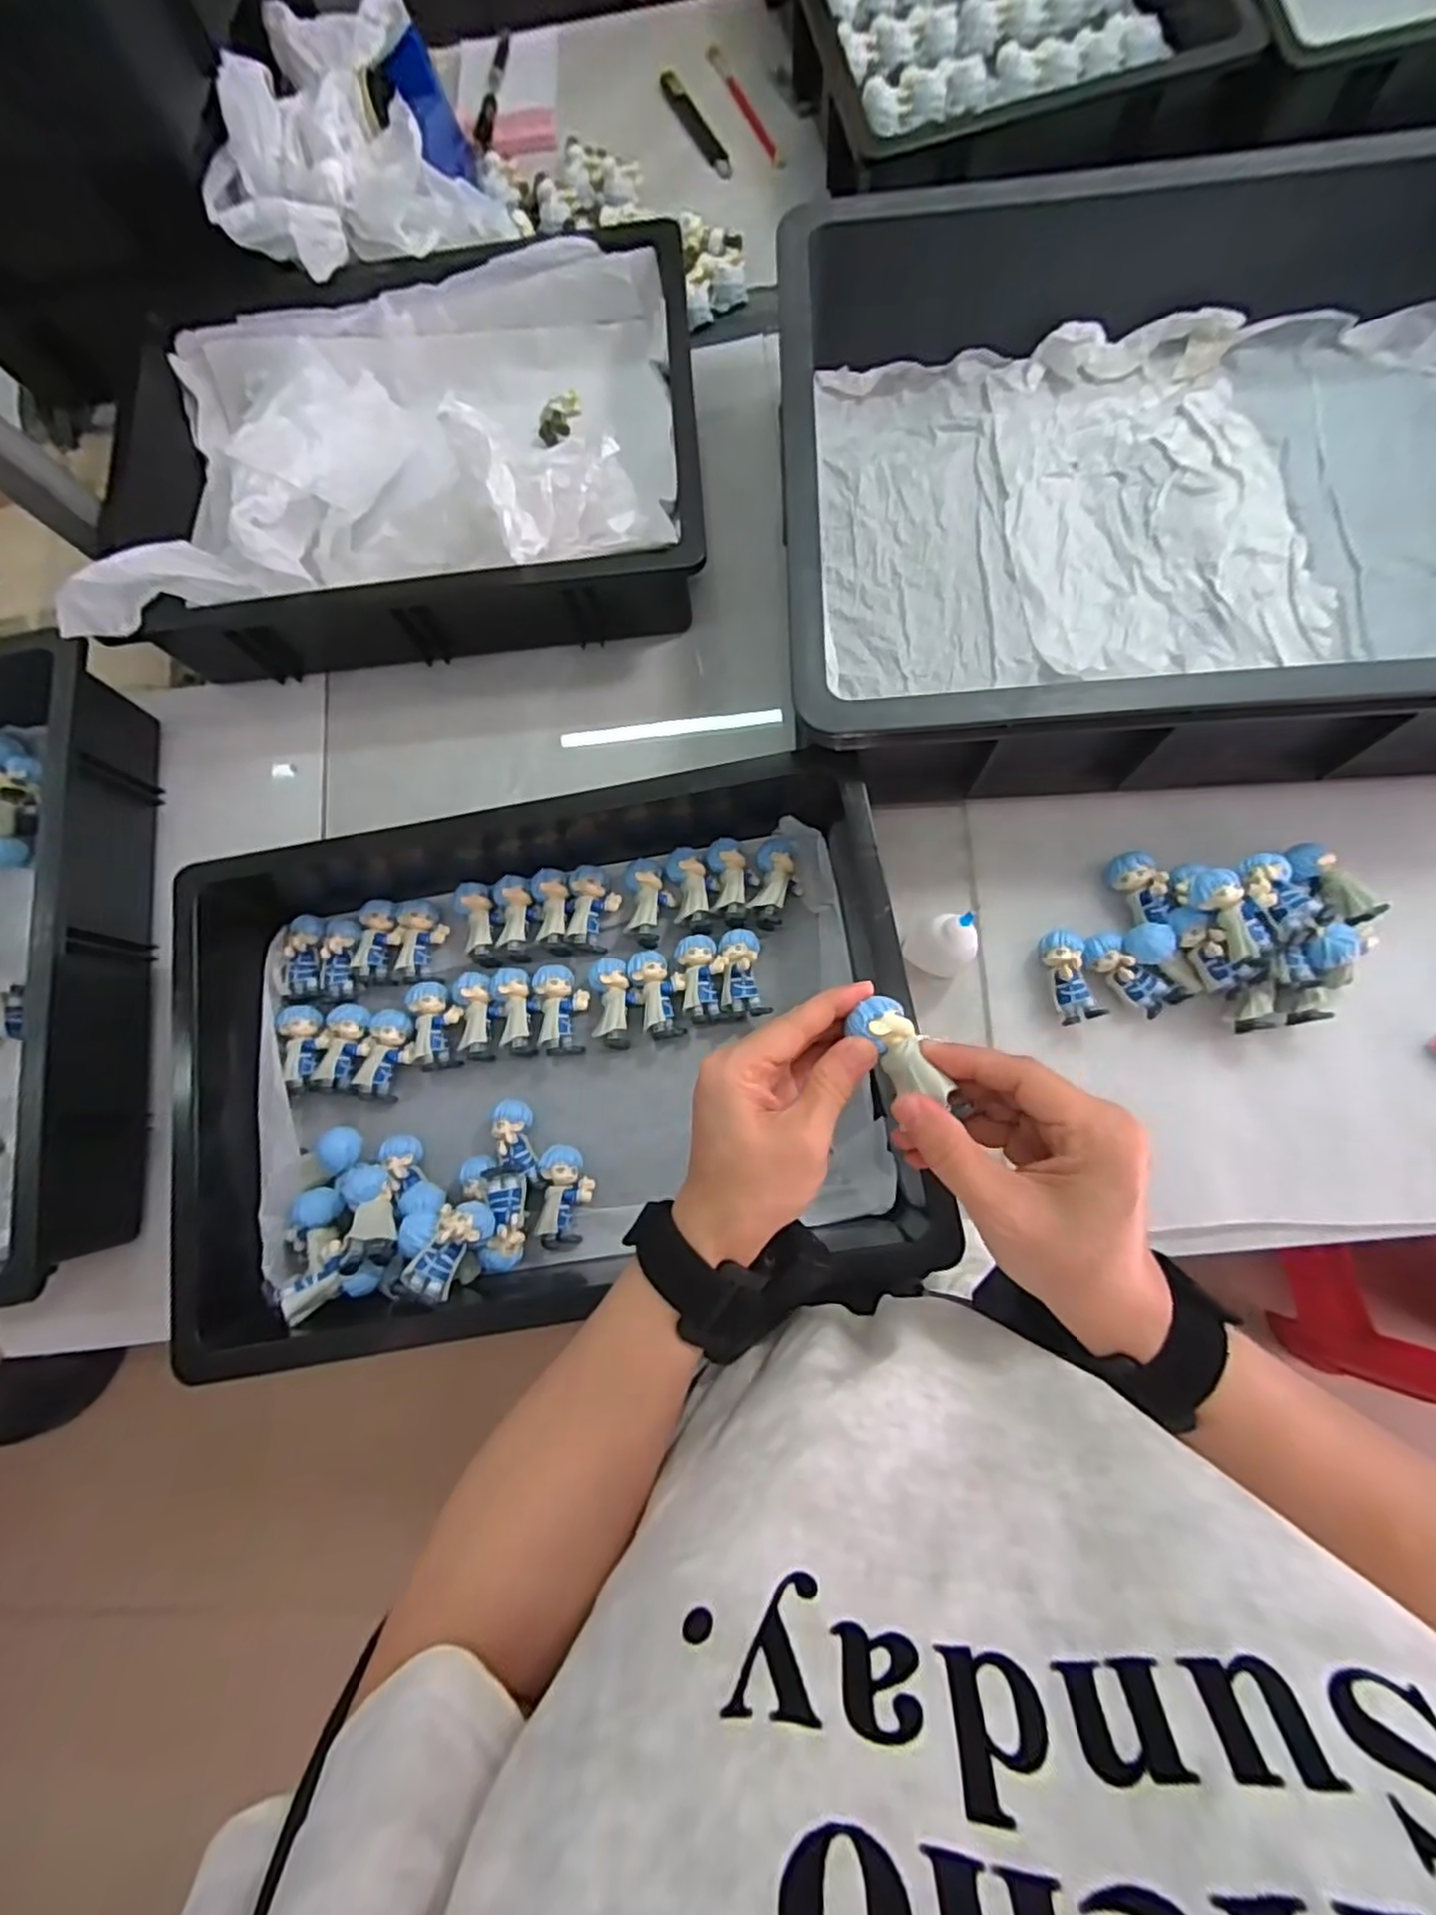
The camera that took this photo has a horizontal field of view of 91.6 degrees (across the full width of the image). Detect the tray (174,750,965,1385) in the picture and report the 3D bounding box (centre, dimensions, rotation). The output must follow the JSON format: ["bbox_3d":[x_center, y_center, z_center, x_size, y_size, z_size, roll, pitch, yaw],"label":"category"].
[{"bbox_3d":[-0.111,0.052,0.464,0.453,0.089,0.322,-9,78,4],"label":"tray"}]

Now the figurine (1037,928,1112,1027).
[{"bbox_3d":[0.236,0.012,0.468,0.028,0.028,0.063,-13,78,3],"label":"figurine"}]

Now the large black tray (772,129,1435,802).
[{"bbox_3d":[0.348,-0.337,0.482,0.604,0.135,0.424,-3,79,5],"label":"large black tray"}]

